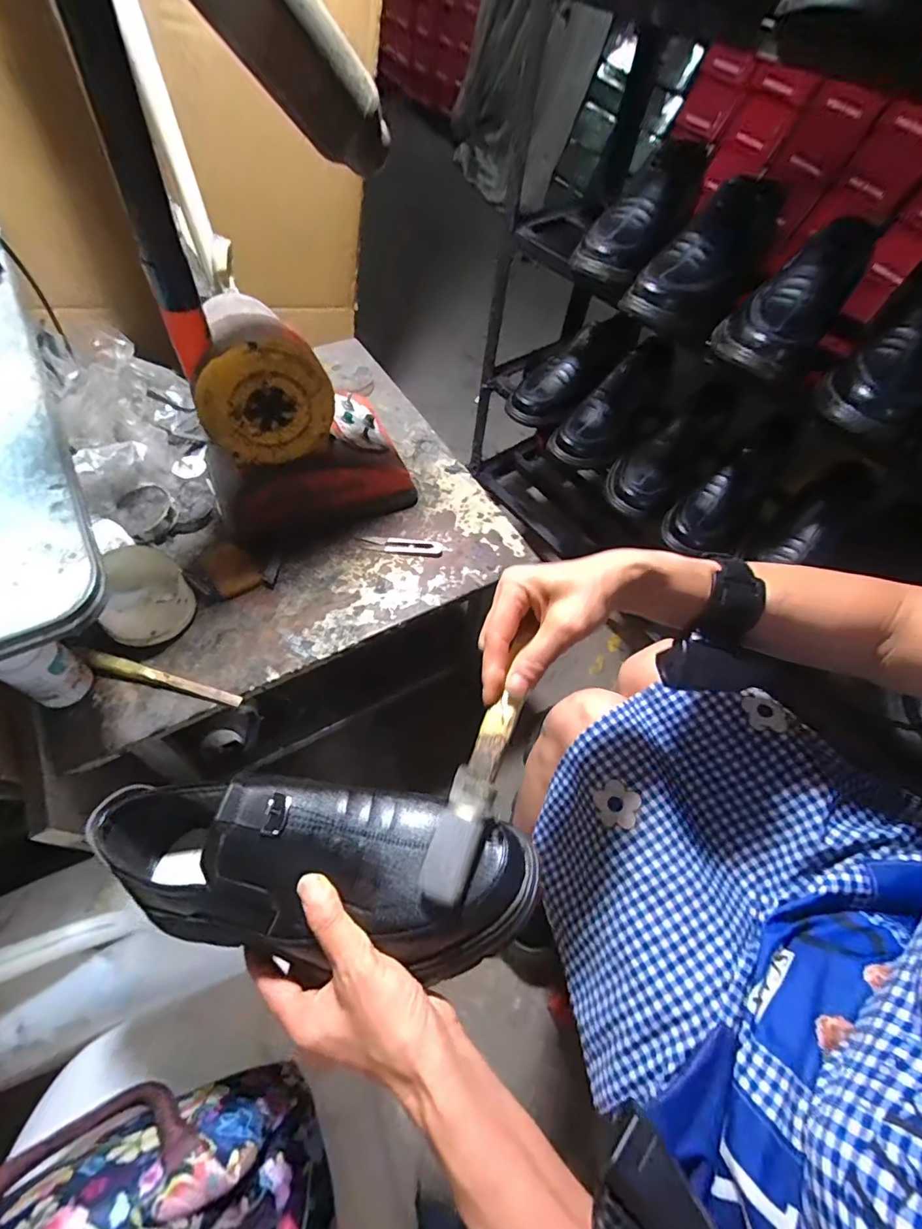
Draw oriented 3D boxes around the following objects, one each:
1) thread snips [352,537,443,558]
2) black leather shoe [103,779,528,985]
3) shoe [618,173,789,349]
[{"bbox_3d":[-0.079,-0.087,0.629,0.108,0.005,0.025,6,58,-1],"label":"thread snips"},{"bbox_3d":[-0.115,0.150,0.307,0.310,0.102,0.088,0,57,14],"label":"black leather shoe"},{"bbox_3d":[0.307,-0.439,0.592,0.109,0.106,0.305,33,61,15],"label":"shoe"}]

